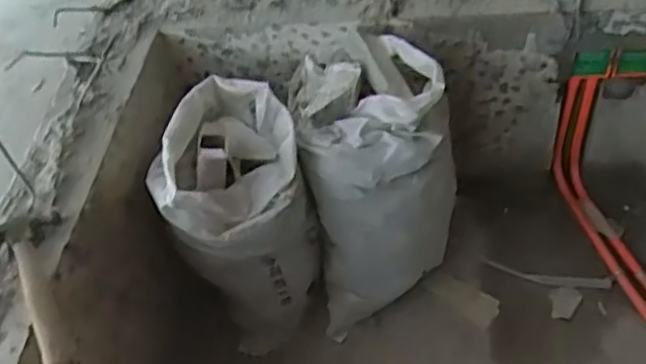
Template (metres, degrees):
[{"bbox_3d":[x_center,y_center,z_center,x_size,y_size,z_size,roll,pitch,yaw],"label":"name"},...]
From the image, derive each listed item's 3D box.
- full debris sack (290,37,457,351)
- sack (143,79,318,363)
[{"bbox_3d":[0.110,-0.001,1.414,0.291,0.499,0.395,-11,50,-1],"label":"full debris sack"},{"bbox_3d":[-0.170,0.069,1.394,0.279,0.452,0.371,-13,50,-2],"label":"sack"}]

